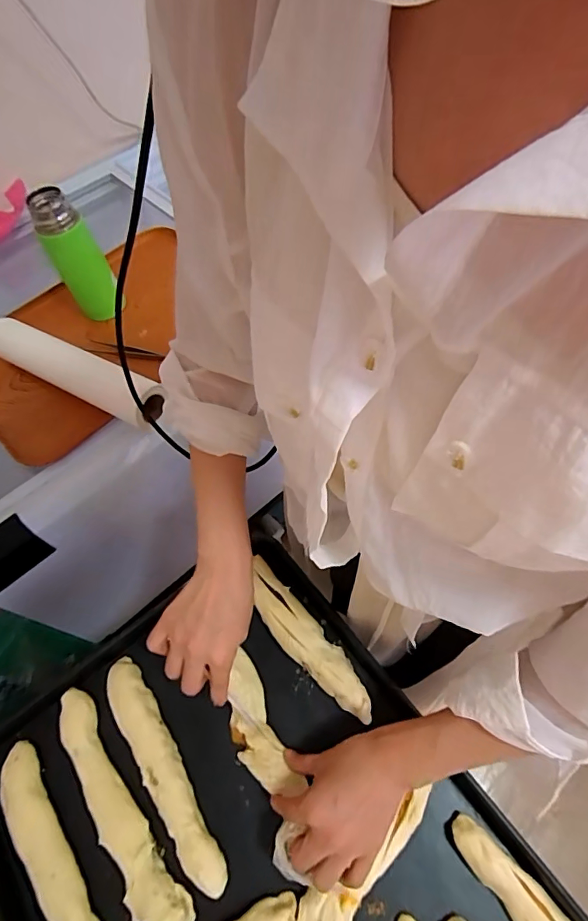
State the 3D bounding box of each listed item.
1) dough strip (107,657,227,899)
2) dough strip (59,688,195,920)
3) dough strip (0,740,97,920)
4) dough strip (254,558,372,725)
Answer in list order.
[{"bbox_3d":[-0.132,0.300,0.459,0.036,0.019,0.225,-33,62,-14],"label":"dough strip"},{"bbox_3d":[-0.174,0.333,0.445,0.041,0.021,0.234,-35,63,-15],"label":"dough strip"},{"bbox_3d":[-0.217,0.372,0.428,0.032,0.024,0.225,-38,63,-17],"label":"dough strip"},{"bbox_3d":[0.011,0.191,0.504,0.046,0.022,0.195,-37,63,-16],"label":"dough strip"}]

